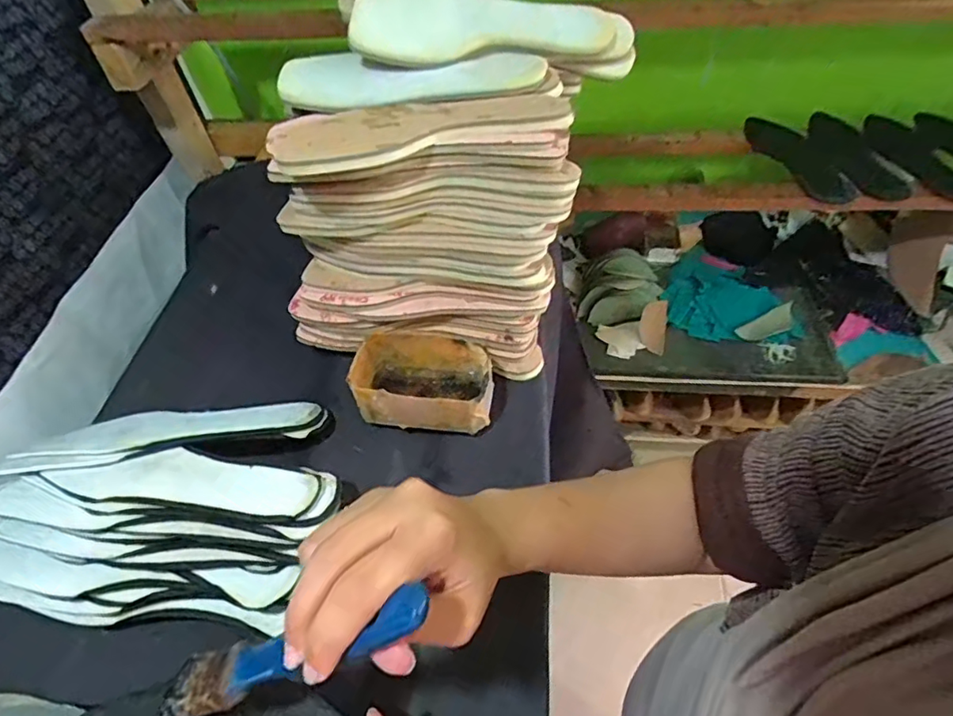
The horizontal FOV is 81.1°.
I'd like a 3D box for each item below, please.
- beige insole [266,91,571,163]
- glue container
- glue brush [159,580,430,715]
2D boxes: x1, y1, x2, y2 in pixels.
[{"bbox_3d":[-0.041,-0.189,0.448,0.240,0.013,0.078,-13,50,-11],"label":"beige insole"},{"bbox_3d":[-0.049,0.022,0.532,0.128,0.065,0.087,4,51,10],"label":"glue container"},{"bbox_3d":[-0.084,0.127,0.235,0.158,0.011,0.029,-30,45,26],"label":"glue brush"}]

